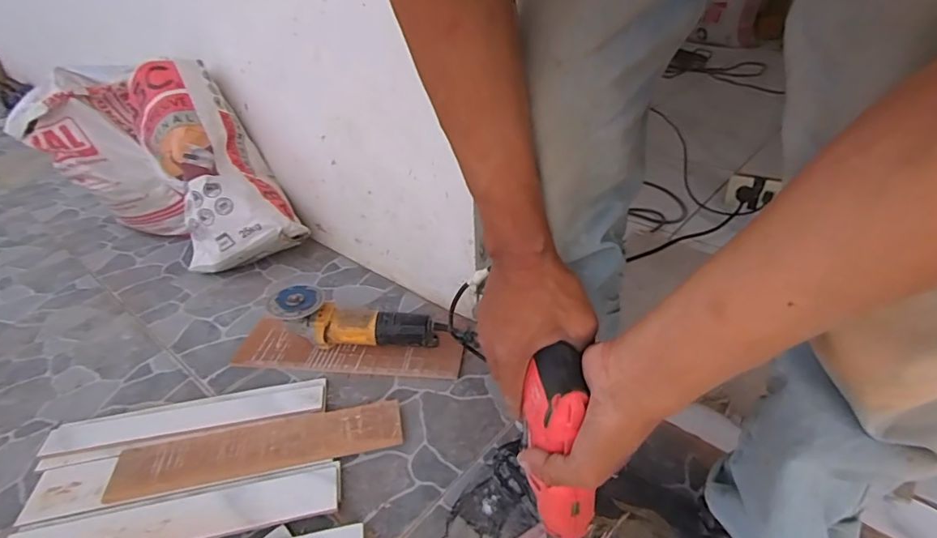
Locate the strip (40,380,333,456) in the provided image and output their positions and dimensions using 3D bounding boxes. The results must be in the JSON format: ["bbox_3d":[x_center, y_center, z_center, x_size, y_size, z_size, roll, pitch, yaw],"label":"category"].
[{"bbox_3d":[-0.426,0.225,0.779,0.400,0.014,0.074,-8,35,-7],"label":"strip"}]

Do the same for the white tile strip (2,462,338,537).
[{"bbox_3d":[-0.368,0.310,0.631,0.397,0.005,0.069,-9,35,-7],"label":"white tile strip"}]

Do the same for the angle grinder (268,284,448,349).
[{"bbox_3d":[-0.190,0.095,0.877,0.299,0.080,0.078,12,35,-1],"label":"angle grinder"}]

